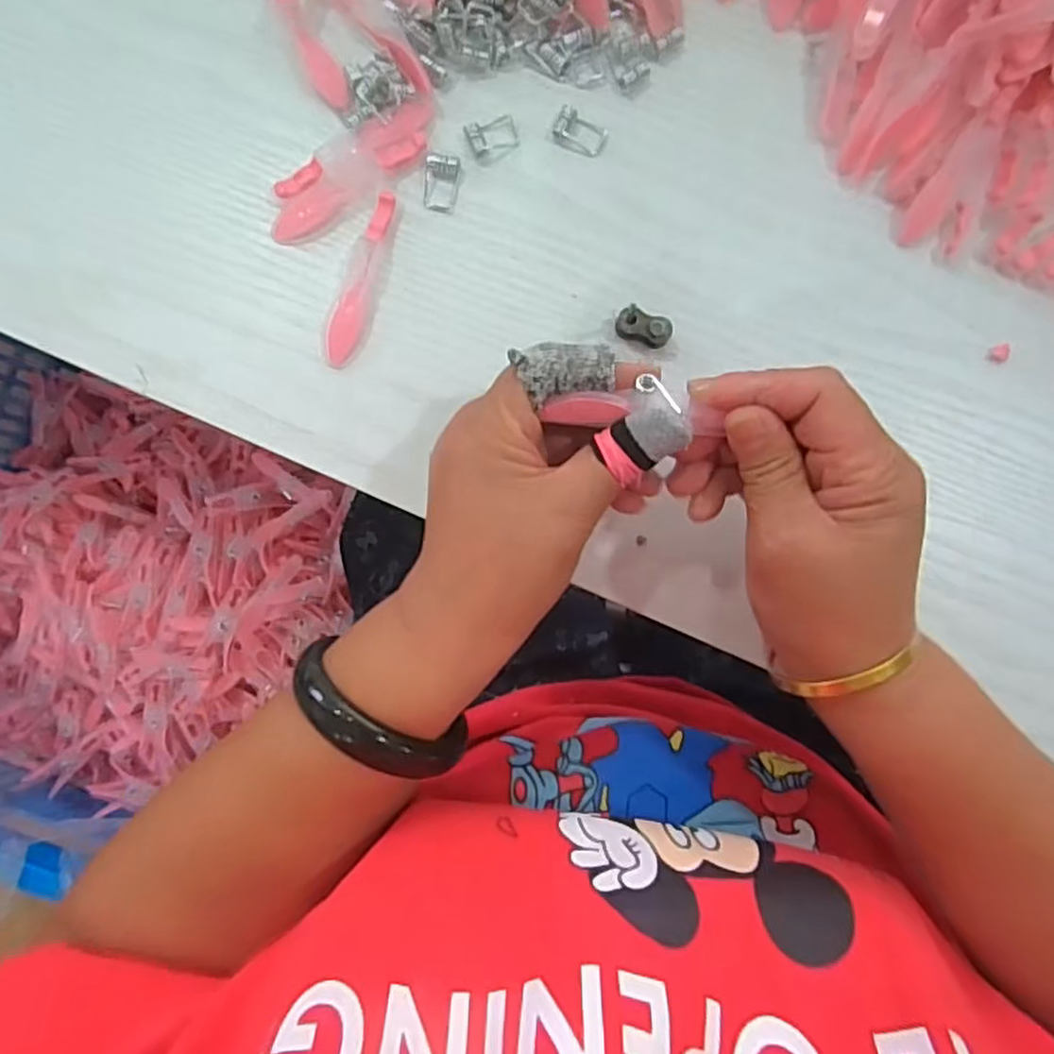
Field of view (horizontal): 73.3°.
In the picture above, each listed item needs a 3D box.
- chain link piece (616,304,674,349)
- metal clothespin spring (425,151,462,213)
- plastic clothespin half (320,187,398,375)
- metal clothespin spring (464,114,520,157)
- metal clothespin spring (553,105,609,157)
[{"bbox_3d":[0.050,-0.085,0.304,0.024,0.014,0.011,24,88,2],"label":"chain link piece"},{"bbox_3d":[-0.038,-0.152,0.312,0.015,0.007,0.023,7,88,1],"label":"metal clothespin spring"},{"bbox_3d":[-0.072,-0.107,0.309,0.016,0.009,0.076,21,88,2],"label":"plastic clothespin half"},{"bbox_3d":[-0.016,-0.174,0.315,0.023,0.004,0.015,-19,87,0],"label":"metal clothespin spring"},{"bbox_3d":[0.024,-0.176,0.314,0.023,0.005,0.015,25,88,2],"label":"metal clothespin spring"}]

